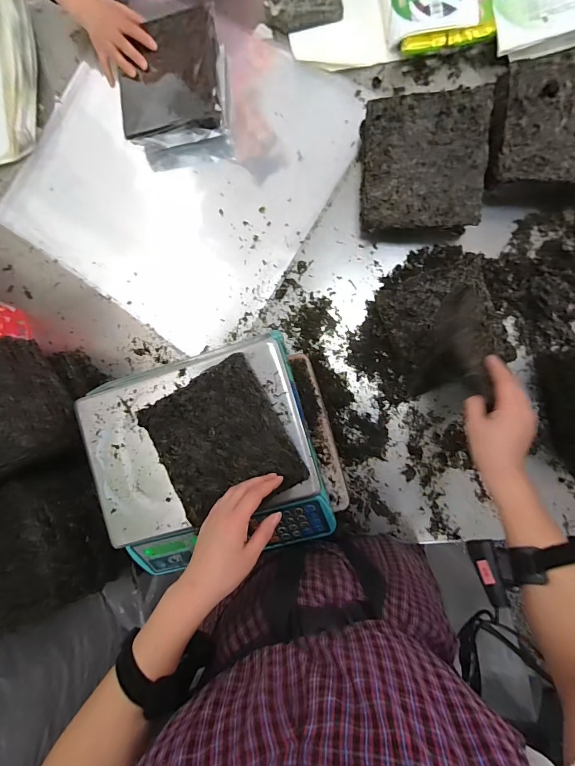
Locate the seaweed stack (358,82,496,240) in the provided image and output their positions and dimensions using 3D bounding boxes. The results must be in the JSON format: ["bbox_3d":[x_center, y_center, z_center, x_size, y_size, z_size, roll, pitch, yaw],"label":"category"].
[{"bbox_3d":[0.220,-0.356,0.601,0.186,0.094,0.197,2,90,8],"label":"seaweed stack"}]

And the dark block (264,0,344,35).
[{"bbox_3d":[0.030,-0.698,0.662,0.140,0.017,0.070,-5,89,8],"label":"dark block"}]

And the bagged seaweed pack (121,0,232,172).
[{"bbox_3d":[-0.212,-0.555,0.669,0.188,0.079,0.226,-5,89,8],"label":"bagged seaweed pack"}]

